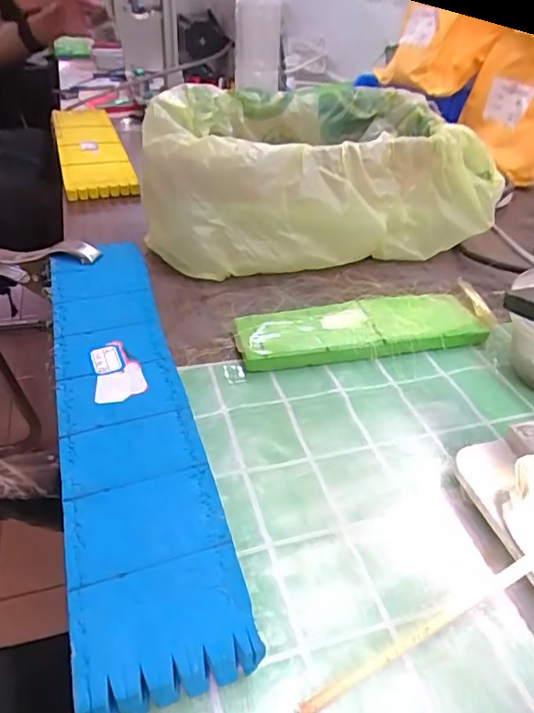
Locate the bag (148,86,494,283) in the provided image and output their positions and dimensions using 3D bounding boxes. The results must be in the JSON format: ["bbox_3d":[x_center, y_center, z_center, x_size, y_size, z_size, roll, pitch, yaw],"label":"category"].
[{"bbox_3d":[0.043,-0.164,0.479,0.296,0.121,0.157,-5,38,-10],"label":"bag"}]

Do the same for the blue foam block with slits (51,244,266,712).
[{"bbox_3d":[-0.083,0.024,0.302,0.065,0.027,0.312,-10,40,-16],"label":"blue foam block with slits"}]

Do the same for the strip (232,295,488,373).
[{"bbox_3d":[0.066,-0.019,0.373,0.174,0.013,0.056,-7,39,-12],"label":"strip"}]

